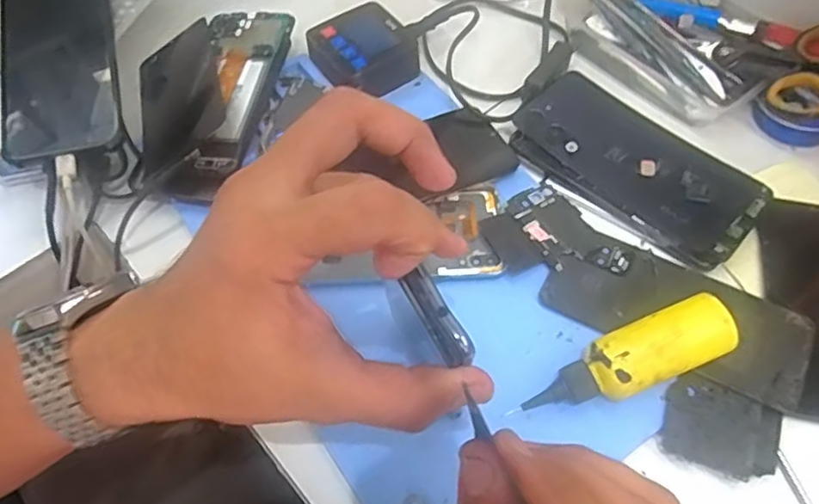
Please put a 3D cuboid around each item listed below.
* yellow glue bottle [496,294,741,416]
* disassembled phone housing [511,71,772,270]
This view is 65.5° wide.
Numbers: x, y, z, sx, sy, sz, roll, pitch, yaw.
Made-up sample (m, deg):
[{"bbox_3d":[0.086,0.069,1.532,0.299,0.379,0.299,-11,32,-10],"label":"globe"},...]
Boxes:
[{"bbox_3d":[0.125,0.062,0.361,0.114,0.042,0.037,-20,60,-10],"label":"yellow glue bottle"},{"bbox_3d":[0.161,-0.066,0.452,0.173,0.007,0.088,37,66,22],"label":"disassembled phone housing"}]

